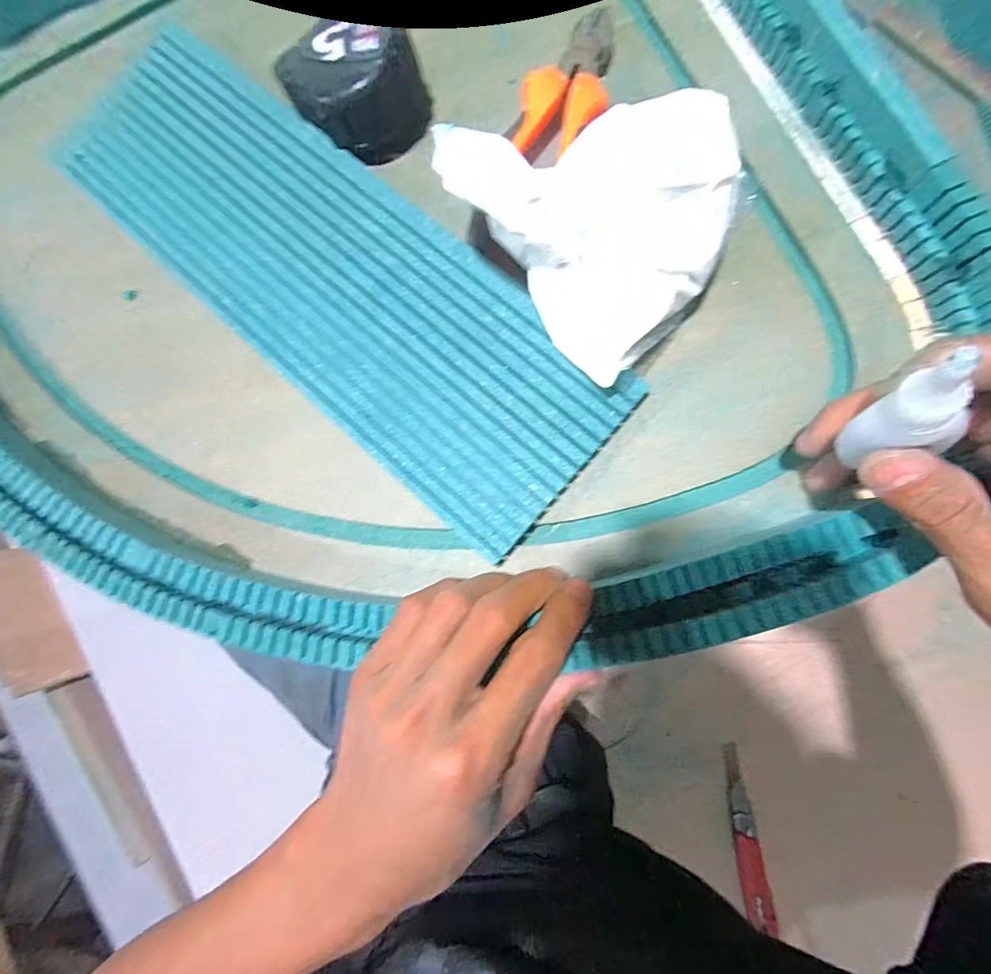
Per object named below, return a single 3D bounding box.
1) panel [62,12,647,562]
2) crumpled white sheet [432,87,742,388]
[{"bbox_3d":[-0.101,-0.126,0.264,0.378,0.015,0.116,40,88,9],"label":"panel"},{"bbox_3d":[0.057,-0.131,0.219,0.113,0.077,0.122,-39,81,0],"label":"crumpled white sheet"}]

